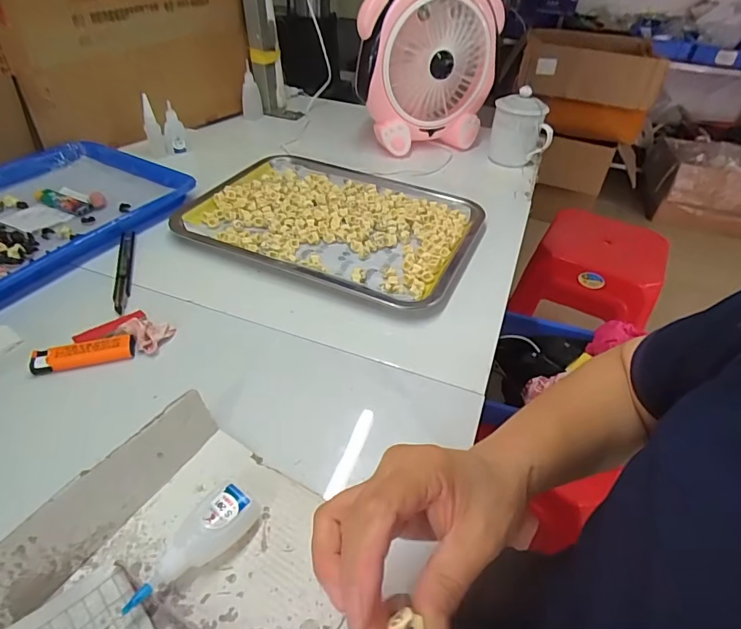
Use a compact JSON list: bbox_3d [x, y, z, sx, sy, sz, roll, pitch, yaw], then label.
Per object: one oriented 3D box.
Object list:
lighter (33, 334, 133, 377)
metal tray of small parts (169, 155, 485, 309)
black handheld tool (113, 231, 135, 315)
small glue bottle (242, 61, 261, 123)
[{"bbox_3d":[-0.257,0.036,0.412,0.081,0.017,0.024,-12,45,-18],"label":"lighter"},{"bbox_3d":[-0.048,-0.121,0.597,0.354,0.028,0.257,19,44,15],"label":"metal tray of small parts"},{"bbox_3d":[-0.276,-0.052,0.511,0.017,0.010,0.138,-10,44,-16],"label":"black handheld tool"},{"bbox_3d":[-0.232,-0.429,0.887,0.038,0.093,0.036,-4,43,-10],"label":"small glue bottle"}]

